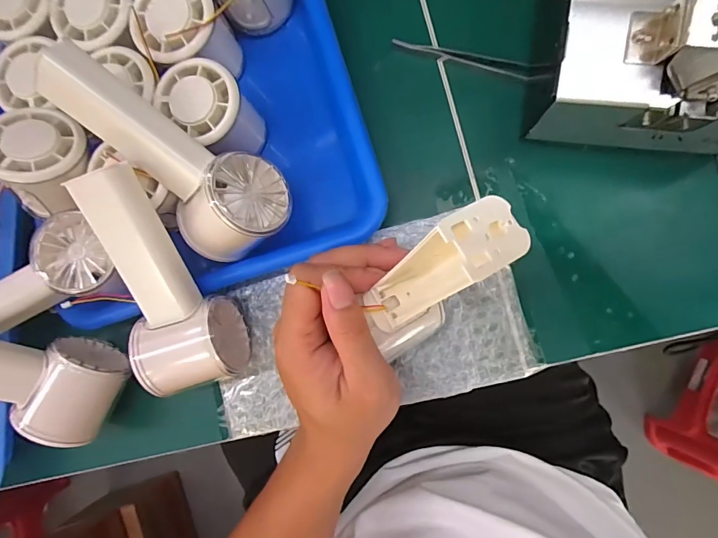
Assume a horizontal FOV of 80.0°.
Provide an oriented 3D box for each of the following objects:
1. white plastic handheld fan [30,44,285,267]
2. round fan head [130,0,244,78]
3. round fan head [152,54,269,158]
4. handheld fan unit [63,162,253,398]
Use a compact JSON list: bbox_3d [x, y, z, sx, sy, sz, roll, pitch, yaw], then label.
[{"bbox_3d":[-0.114,-0.066,0.259,0.147,0.050,0.070,39,87,-20],"label":"white plastic handheld fan"},{"bbox_3d":[-0.118,-0.161,0.299,0.058,0.056,0.057,0,87,8],"label":"round fan head"},{"bbox_3d":[-0.096,-0.105,0.294,0.066,0.054,0.047,39,92,7],"label":"round fan head"},{"bbox_3d":[-0.128,0.013,0.272,0.062,0.054,0.153,-21,111,1],"label":"handheld fan unit"}]

